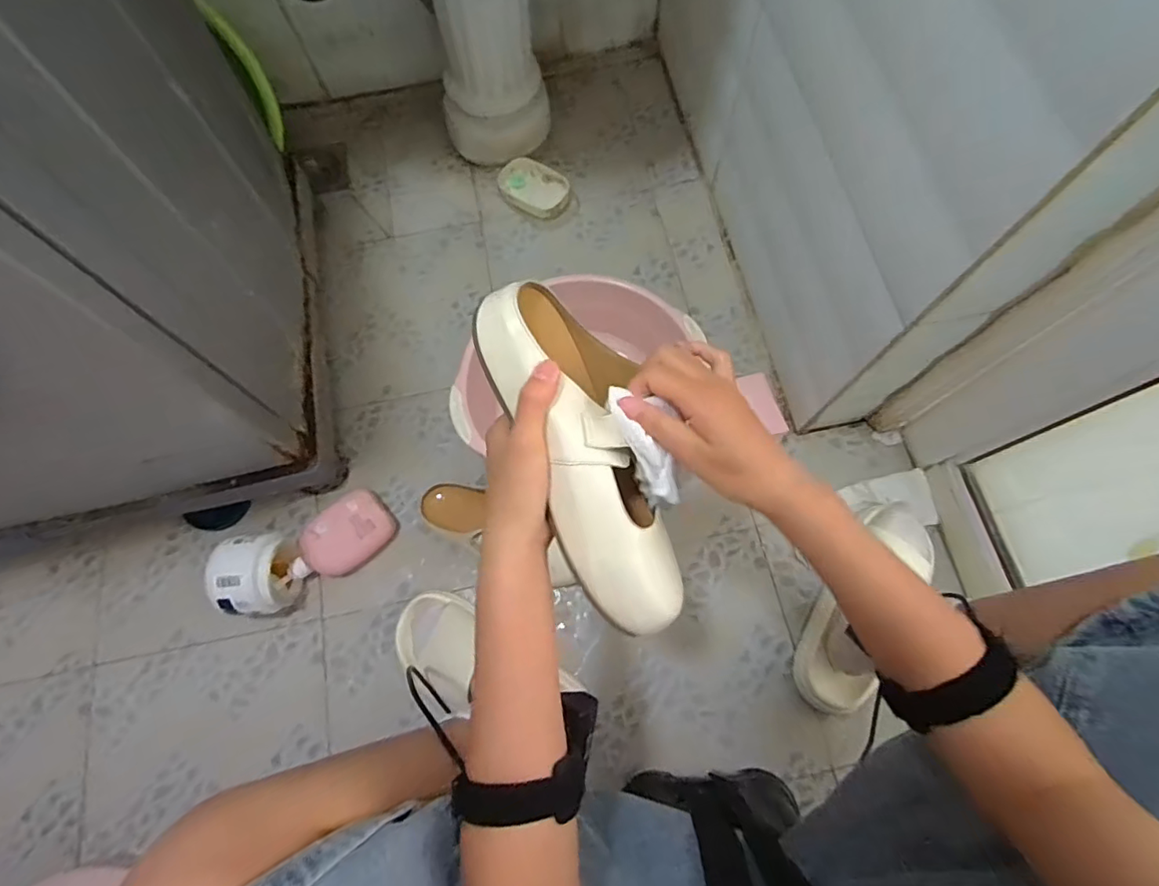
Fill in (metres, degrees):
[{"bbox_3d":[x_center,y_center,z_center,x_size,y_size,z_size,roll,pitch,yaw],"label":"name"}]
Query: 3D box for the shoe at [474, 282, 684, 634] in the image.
[{"bbox_3d":[0.010,0.008,0.370,0.089,0.066,0.233,-21,86,-5],"label":"shoe"}]

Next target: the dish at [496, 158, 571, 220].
[{"bbox_3d":[-0.078,-0.447,0.960,0.142,0.027,0.088,31,76,11],"label":"dish"}]

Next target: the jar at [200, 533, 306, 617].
[{"bbox_3d":[-0.412,0.170,0.704,0.066,0.112,0.097,-11,73,-2],"label":"jar"}]

